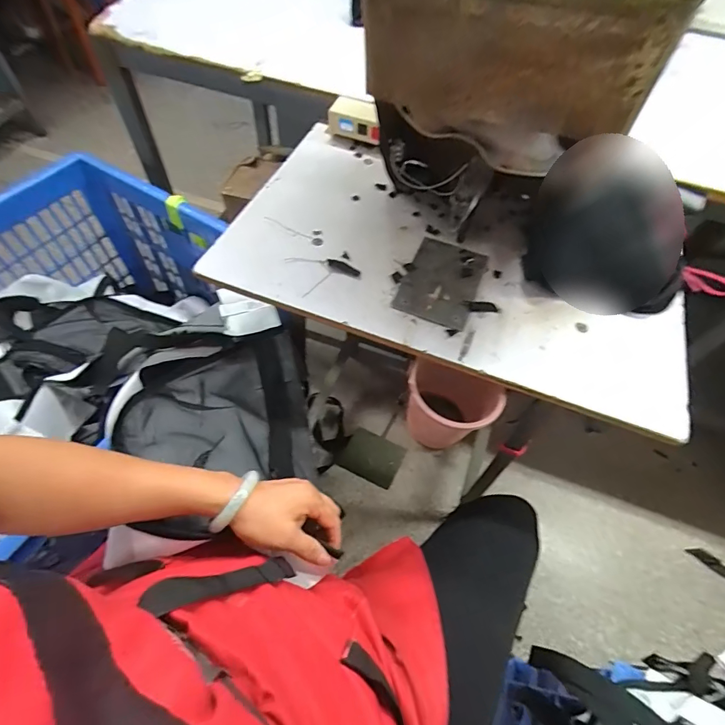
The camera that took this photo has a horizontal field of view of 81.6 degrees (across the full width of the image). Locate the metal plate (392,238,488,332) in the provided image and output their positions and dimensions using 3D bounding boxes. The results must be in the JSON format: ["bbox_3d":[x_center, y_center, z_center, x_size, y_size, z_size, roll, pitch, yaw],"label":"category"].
[{"bbox_3d":[0.105,-0.107,0.550,0.093,0.011,0.134,22,59,10],"label":"metal plate"}]

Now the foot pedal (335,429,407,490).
[{"bbox_3d":[0.019,0.209,0.932,0.128,0.033,0.110,25,60,12],"label":"foot pedal"}]

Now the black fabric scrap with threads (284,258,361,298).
[{"bbox_3d":[-0.052,-0.124,0.558,0.083,0.007,0.065,-21,61,-16],"label":"black fabric scrap with threads"}]

